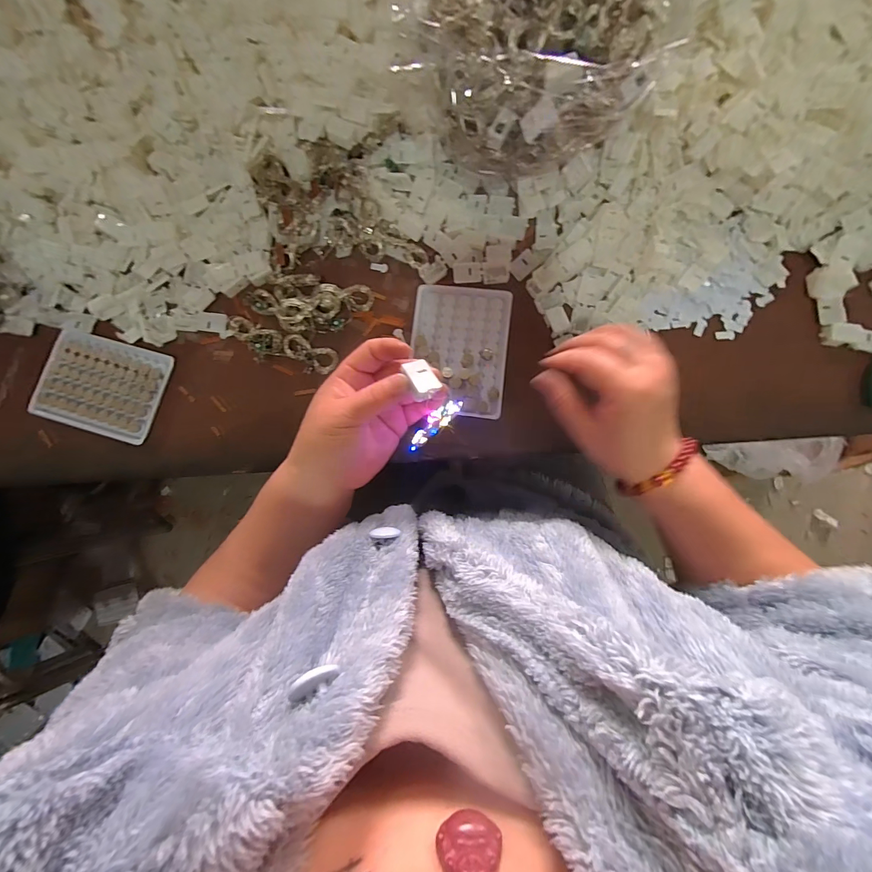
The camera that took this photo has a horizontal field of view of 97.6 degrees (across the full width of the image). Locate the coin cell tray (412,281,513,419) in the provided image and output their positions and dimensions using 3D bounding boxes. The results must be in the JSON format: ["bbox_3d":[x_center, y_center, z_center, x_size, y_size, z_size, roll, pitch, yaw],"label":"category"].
[{"bbox_3d":[0.023,-0.085,0.376,0.094,0.008,0.128,6,84,3],"label":"coin cell tray"}]

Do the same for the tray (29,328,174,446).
[{"bbox_3d":[-0.340,-0.051,0.387,0.123,0.008,0.095,15,85,4],"label":"tray"}]

